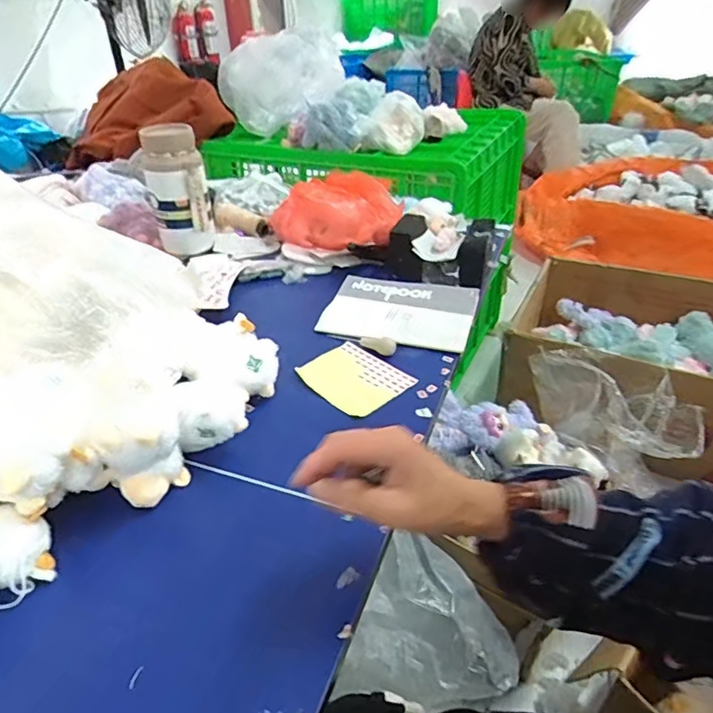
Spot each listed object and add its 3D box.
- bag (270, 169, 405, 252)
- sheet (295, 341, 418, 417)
[{"bbox_3d":[-0.031,-0.242,0.906,0.212,0.111,0.137,4,34,7],"label":"bag"},{"bbox_3d":[-0.004,0.022,0.630,0.116,0.009,0.096,28,44,36],"label":"sheet"}]

